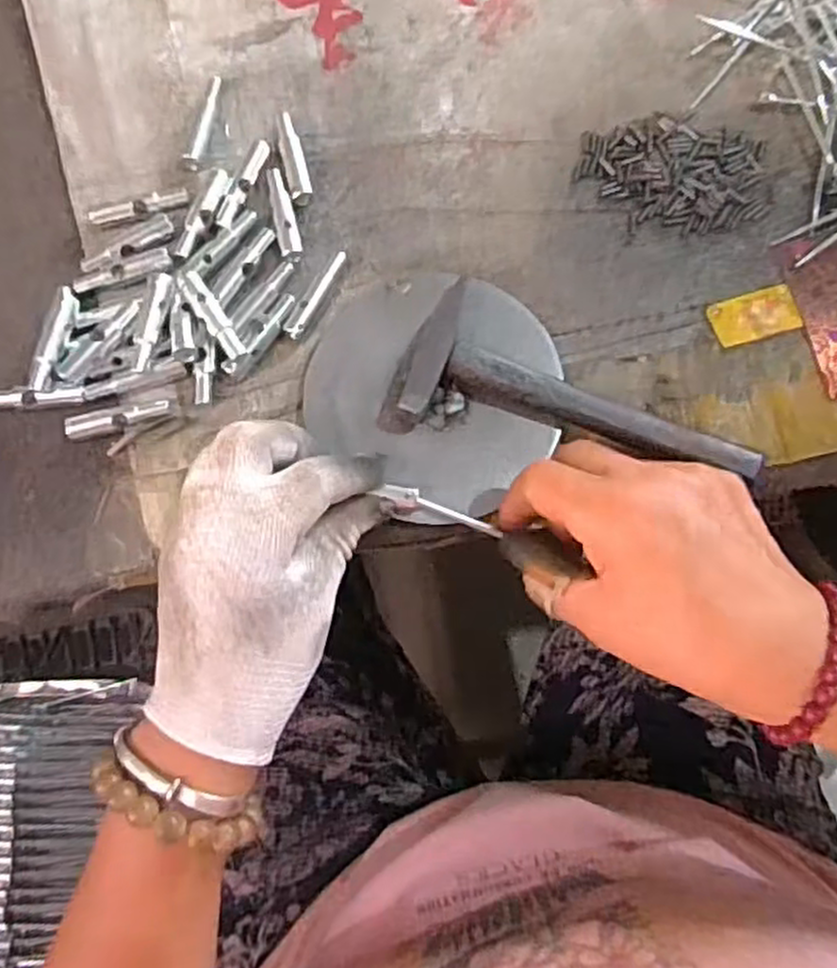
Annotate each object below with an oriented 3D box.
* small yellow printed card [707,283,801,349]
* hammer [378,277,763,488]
[{"bbox_3d":[0.175,-0.088,0.386,0.044,0.004,0.026,-15,81,-1],"label":"small yellow printed card"},{"bbox_3d":[0.077,-0.047,0.362,0.179,0.032,0.072,12,81,3],"label":"hammer"}]

